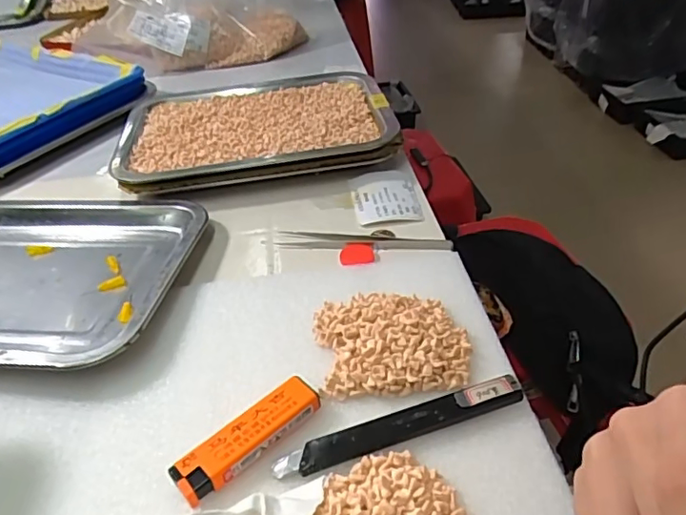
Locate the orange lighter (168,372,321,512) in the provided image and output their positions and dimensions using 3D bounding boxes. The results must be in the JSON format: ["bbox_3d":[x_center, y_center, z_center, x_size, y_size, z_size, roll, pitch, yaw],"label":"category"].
[{"bbox_3d":[-0.048,0.093,0.275,0.079,0.015,0.024,-31,46,-29],"label":"orange lighter"}]

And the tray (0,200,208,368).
[{"bbox_3d":[-0.239,0.010,0.394,0.248,0.030,0.182,2,40,8],"label":"tray"}]

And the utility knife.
[{"bbox_3d":[0.030,0.084,0.275,0.131,0.011,0.017,-14,40,-11],"label":"utility knife"}]

